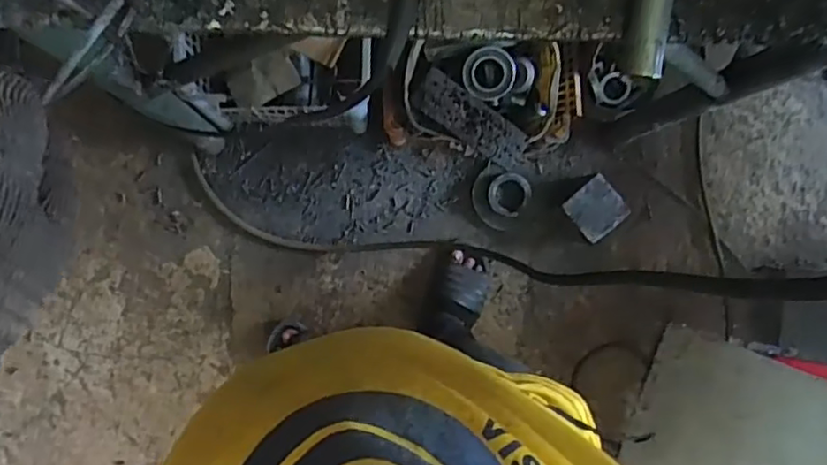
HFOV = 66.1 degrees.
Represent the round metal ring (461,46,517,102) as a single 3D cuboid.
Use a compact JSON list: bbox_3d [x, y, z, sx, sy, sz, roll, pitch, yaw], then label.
[{"bbox_3d":[0.129,-0.268,1.076,0.087,0.011,0.087,3,115,6],"label":"round metal ring"}]

